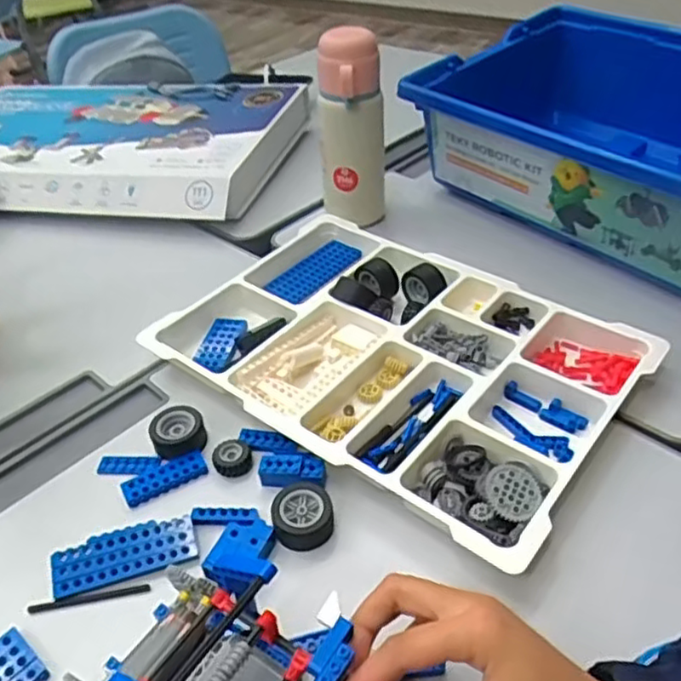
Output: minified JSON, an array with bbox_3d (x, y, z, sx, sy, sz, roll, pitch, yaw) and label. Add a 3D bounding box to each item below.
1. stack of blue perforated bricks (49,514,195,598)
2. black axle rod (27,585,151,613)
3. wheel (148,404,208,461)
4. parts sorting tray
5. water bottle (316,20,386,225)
[{"bbox_3d":[-0.147,0.146,0.451,0.094,0.010,0.034,-15,41,-13],"label":"stack of blue perforated bricks"},{"bbox_3d":[-0.165,0.171,0.435,0.077,0.005,0.006,-10,39,-7],"label":"black axle rod"},{"bbox_3d":[-0.131,0.073,0.530,0.042,0.023,0.037,-22,43,-21],"label":"wheel"},{"bbox_3d":[0.040,0.008,0.585,0.389,0.040,0.266,25,47,30],"label":"parts sorting tray"},{"bbox_3d":[0.013,-0.227,0.731,0.072,0.209,0.076,-4,39,1],"label":"water bottle"}]

